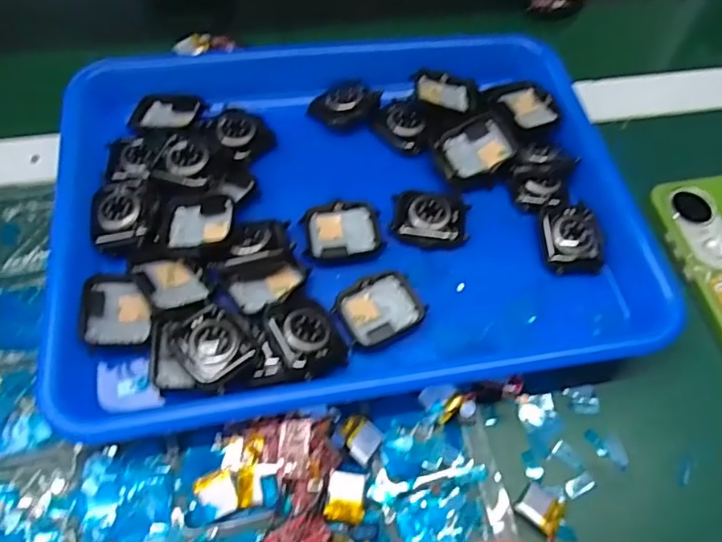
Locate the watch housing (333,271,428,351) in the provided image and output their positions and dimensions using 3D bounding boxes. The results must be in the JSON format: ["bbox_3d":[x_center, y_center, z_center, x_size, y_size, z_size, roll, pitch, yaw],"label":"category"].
[{"bbox_3d":[0.011,0.020,0.312,0.044,0.006,0.035,-26,65,-15],"label":"watch housing"}]

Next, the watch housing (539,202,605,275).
[{"bbox_3d":[0.126,-0.019,0.338,0.036,0.012,0.040,-2,61,-3],"label":"watch housing"}]

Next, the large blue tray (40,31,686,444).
[{"bbox_3d":[-0.008,-0.045,0.349,0.316,0.041,0.249,-8,62,-6],"label":"large blue tray"}]

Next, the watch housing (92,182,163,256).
[{"bbox_3d":[-0.132,-0.031,0.324,0.038,0.011,0.051,-9,62,-7],"label":"watch housing"}]

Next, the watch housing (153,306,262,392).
[{"bbox_3d":[-0.079,0.039,0.289,0.050,0.016,0.040,-11,62,-8],"label":"watch housing"}]

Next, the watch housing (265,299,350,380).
[{"bbox_3d":[-0.028,0.035,0.297,0.036,0.015,0.042,-18,64,-12],"label":"watch housing"}]

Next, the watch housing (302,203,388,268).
[{"bbox_3d":[-0.011,-0.023,0.334,0.045,0.006,0.037,-7,62,-6],"label":"watch housing"}]

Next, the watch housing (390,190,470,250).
[{"bbox_3d":[0.041,-0.031,0.340,0.044,0.008,0.036,9,61,3],"label":"watch housing"}]

